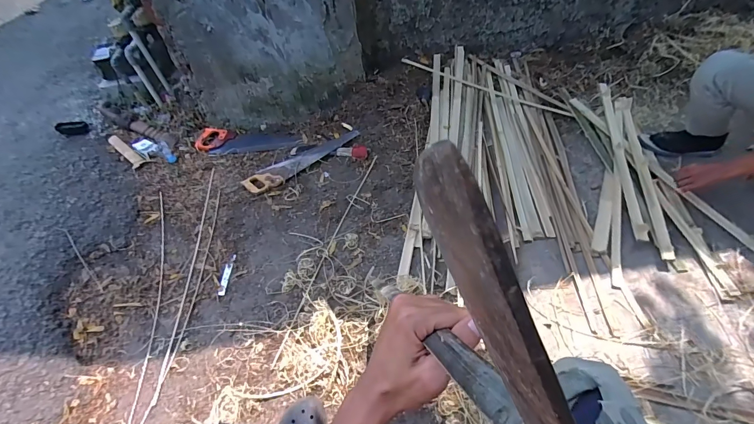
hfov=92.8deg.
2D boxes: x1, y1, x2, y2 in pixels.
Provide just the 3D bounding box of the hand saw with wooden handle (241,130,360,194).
[{"bbox_3d":[-0.305,-0.225,1.478,0.513,0.040,0.123,-32,54,-20],"label":"hand saw with wooden handle"}]

